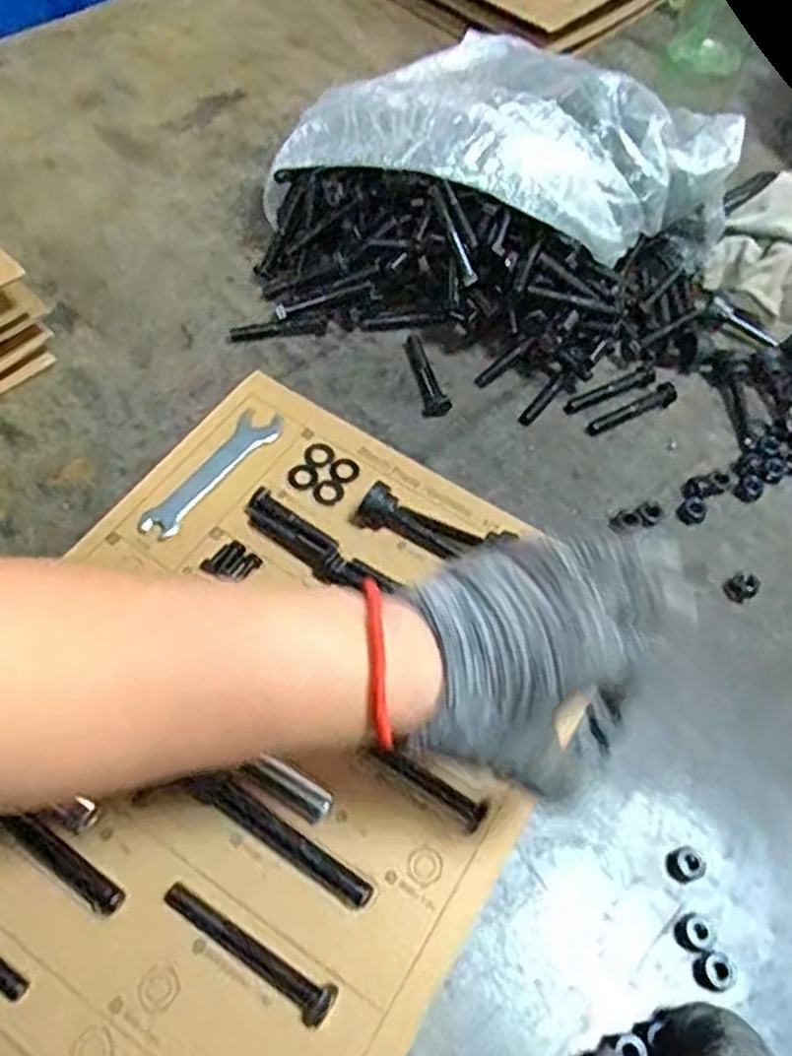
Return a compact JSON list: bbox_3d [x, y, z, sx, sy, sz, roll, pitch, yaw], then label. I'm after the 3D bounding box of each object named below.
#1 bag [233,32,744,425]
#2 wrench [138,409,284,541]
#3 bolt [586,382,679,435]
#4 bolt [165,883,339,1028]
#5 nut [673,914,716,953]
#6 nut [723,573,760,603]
[{"bbox_3d":[0.077,-0.239,0.566,0.326,0.120,0.282,18,61,7],"label":"bag"},{"bbox_3d":[-0.115,-0.036,0.490,0.028,0.004,0.113,30,63,13],"label":"wrench"},{"bbox_3d":[0.168,-0.084,0.547,0.075,0.010,0.015,-24,63,-17],"label":"bolt"},{"bbox_3d":[-0.068,0.193,0.353,0.091,0.013,0.015,29,63,12],"label":"bolt"},{"bbox_3d":[0.146,0.198,0.377,0.016,0.006,0.016,2,61,-3],"label":"nut"},{"bbox_3d":[0.216,0.036,0.481,0.018,0.011,0.017,-16,61,-13],"label":"nut"}]

